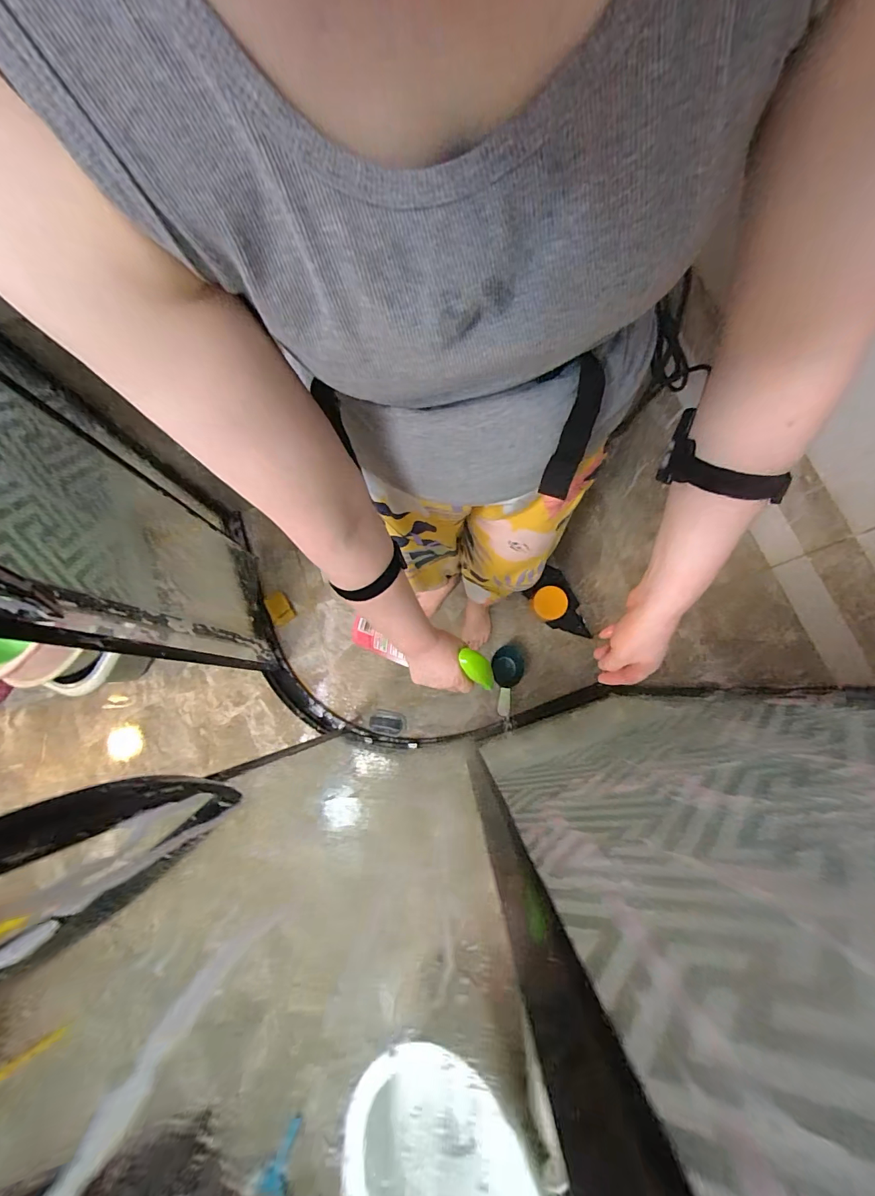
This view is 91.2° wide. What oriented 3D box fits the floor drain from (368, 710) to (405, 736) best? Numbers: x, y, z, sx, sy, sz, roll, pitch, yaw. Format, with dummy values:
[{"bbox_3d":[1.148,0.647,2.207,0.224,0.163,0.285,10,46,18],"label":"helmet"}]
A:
[{"bbox_3d":[-0.156,0.383,1.311,0.102,0.017,0.067,10,78,5],"label":"floor drain"}]

